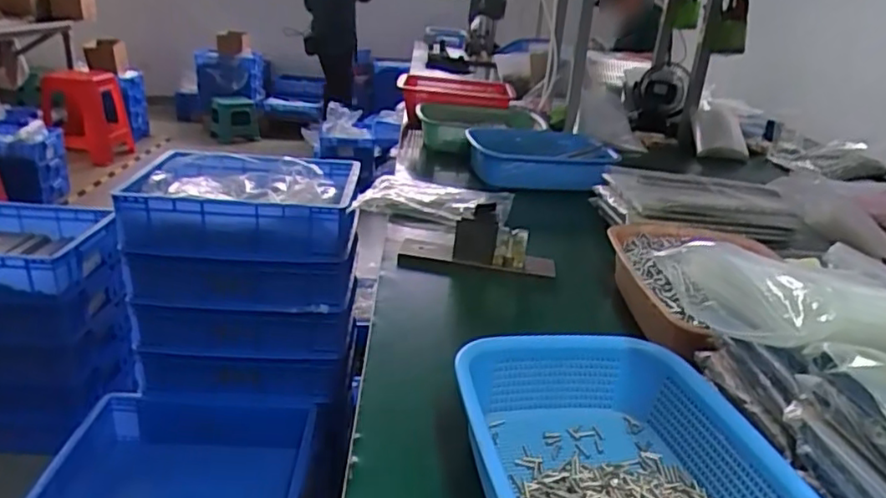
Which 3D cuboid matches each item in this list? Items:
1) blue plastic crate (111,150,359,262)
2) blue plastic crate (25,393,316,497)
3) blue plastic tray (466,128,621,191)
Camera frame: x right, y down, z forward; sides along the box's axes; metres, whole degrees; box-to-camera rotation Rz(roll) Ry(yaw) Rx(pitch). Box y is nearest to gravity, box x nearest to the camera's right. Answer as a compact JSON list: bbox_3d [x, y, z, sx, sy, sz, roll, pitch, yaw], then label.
[{"bbox_3d":[-0.388,-0.098,1.256,0.417,0.119,0.312,2,23,-4],"label":"blue plastic crate"},{"bbox_3d":[-0.463,0.425,1.117,0.411,0.173,0.316,2,23,-4],"label":"blue plastic crate"},{"bbox_3d":[0.192,-0.178,1.244,0.283,0.071,0.253,3,23,-2],"label":"blue plastic tray"}]

